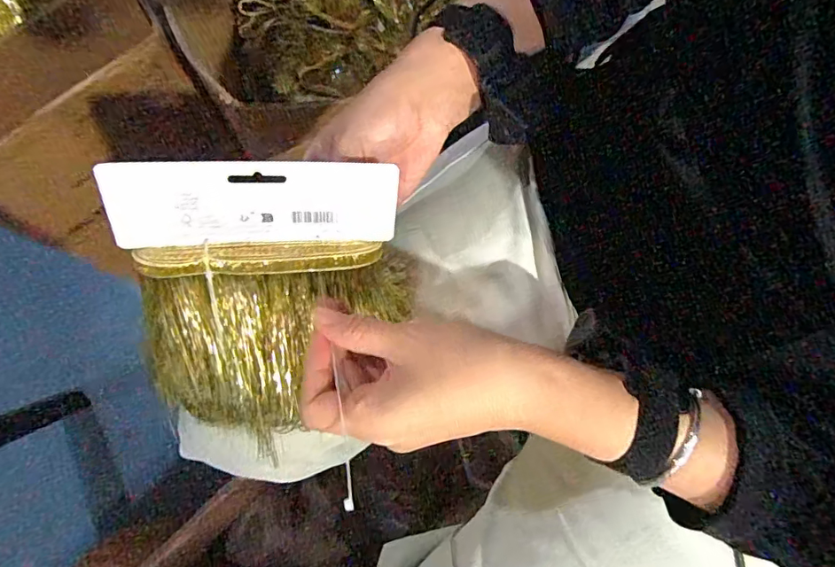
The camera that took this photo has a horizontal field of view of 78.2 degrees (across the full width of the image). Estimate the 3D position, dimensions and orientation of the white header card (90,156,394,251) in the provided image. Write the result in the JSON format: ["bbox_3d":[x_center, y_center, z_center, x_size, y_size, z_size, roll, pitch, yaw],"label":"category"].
[{"bbox_3d":[-0.094,-0.047,0.305,0.160,0.055,0.005,-4,41,-14],"label":"white header card"}]

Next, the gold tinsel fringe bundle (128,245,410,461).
[{"bbox_3d":[-0.096,0.048,0.368,0.177,0.170,0.035,1,33,-11],"label":"gold tinsel fringe bundle"}]

